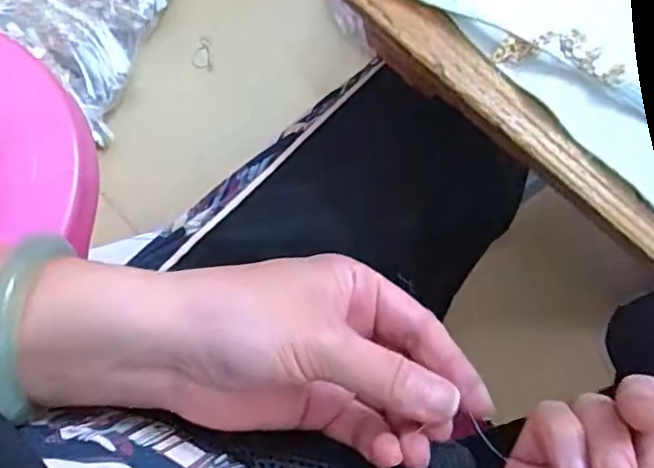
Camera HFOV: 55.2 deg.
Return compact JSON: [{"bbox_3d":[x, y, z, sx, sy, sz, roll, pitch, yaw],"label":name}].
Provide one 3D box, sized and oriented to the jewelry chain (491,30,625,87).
[{"bbox_3d":[0.115,-0.088,0.308,0.061,0.014,0.017,16,75,4],"label":"jewelry chain"}]

